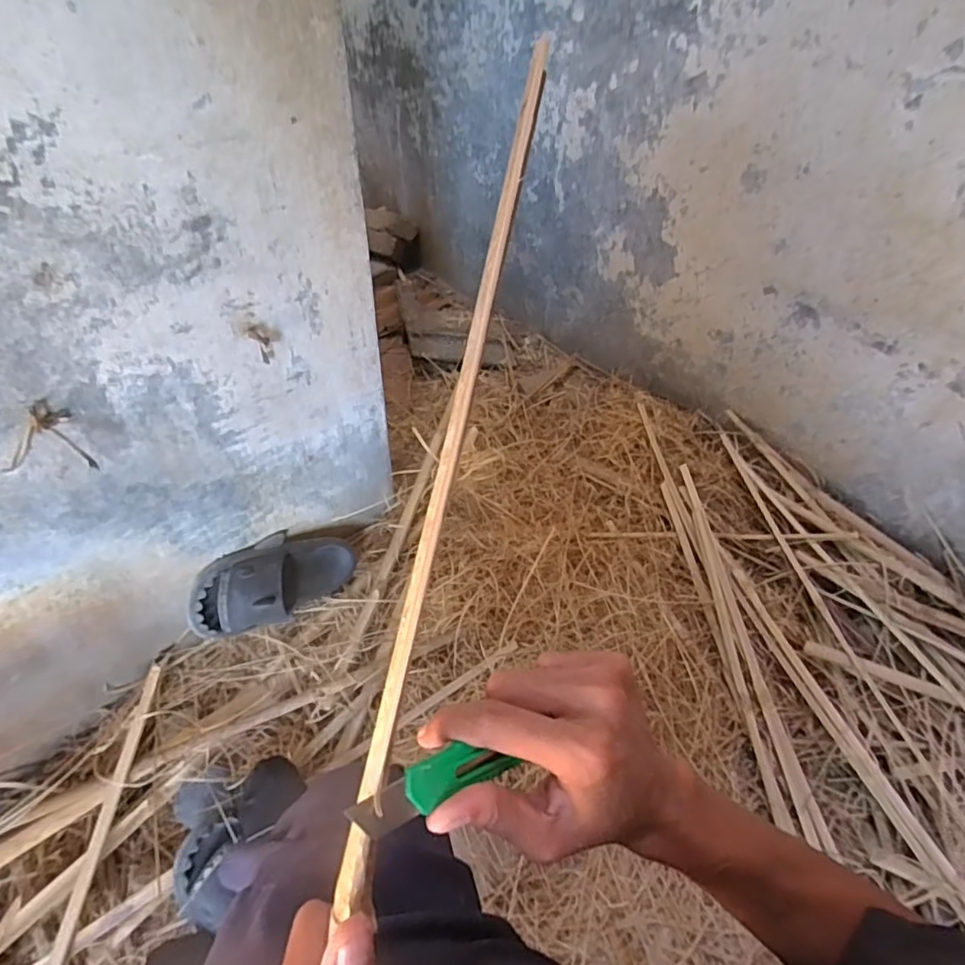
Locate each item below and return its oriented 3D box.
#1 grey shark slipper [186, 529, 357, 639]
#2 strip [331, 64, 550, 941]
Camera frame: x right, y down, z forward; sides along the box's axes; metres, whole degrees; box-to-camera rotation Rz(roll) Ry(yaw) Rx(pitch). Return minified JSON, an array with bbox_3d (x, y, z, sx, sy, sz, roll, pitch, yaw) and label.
[{"bbox_3d":[-0.333,0.166,0.969,0.118,0.109,0.285,42,35,26],"label":"grey shark slipper"},{"bbox_3d":[-0.013,-0.021,0.267,0.012,0.008,0.400,12,82,5],"label":"strip"}]

